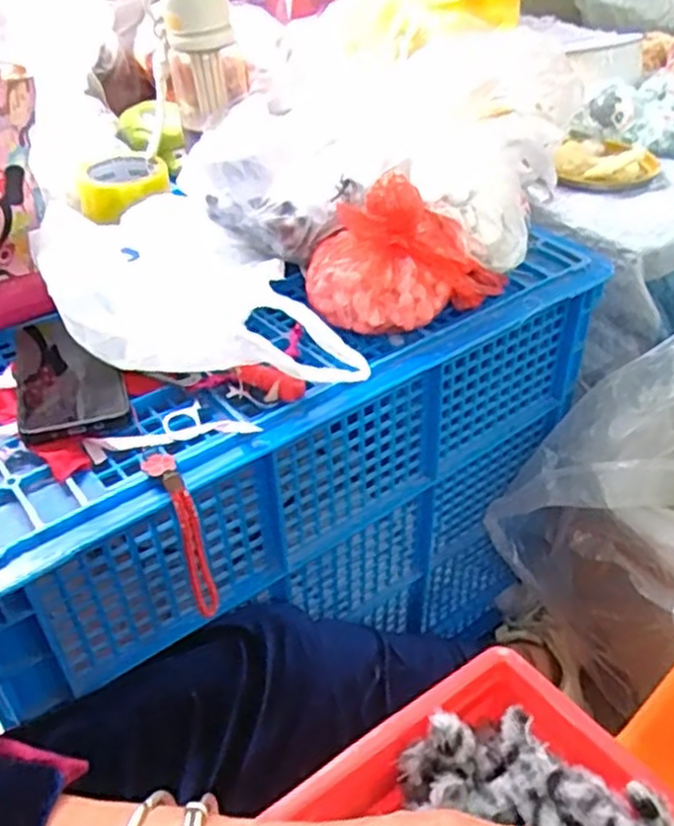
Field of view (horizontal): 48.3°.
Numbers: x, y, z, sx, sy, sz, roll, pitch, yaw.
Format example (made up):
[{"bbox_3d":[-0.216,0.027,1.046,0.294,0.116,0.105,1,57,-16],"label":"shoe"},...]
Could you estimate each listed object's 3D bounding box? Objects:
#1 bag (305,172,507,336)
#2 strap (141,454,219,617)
[{"bbox_3d":[0.058,-0.143,0.647,0.171,0.100,0.111,-7,40,-6],"label":"bag"},{"bbox_3d":[-0.112,0.092,0.551,0.022,0.127,0.063,-20,43,-21],"label":"strap"}]

